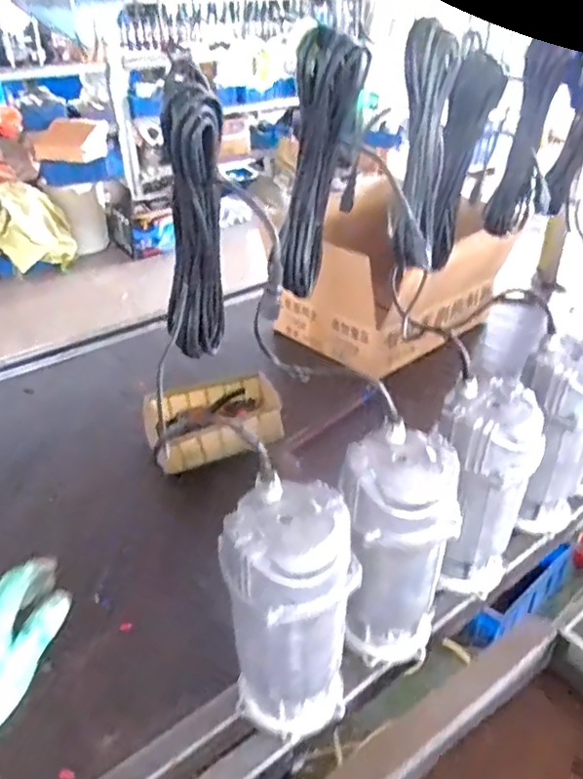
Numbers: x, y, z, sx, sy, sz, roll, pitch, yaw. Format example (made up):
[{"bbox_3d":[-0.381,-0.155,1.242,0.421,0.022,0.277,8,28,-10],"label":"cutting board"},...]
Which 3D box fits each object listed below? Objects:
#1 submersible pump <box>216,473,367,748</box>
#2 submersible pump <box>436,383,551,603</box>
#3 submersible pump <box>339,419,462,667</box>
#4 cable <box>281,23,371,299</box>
[{"bbox_3d":[-0.004,0.252,0.672,0.125,0.298,0.118,-1,33,1],"label":"submersible pump"},{"bbox_3d":[0.253,0.141,0.825,0.124,0.289,0.121,10,35,17],"label":"submersible pump"},{"bbox_3d":[0.124,0.205,0.740,0.130,0.299,0.110,7,34,13],"label":"submersible pump"},{"bbox_3d":[0.041,-0.296,0.841,0.110,0.332,0.055,-5,33,-6],"label":"cable"}]

